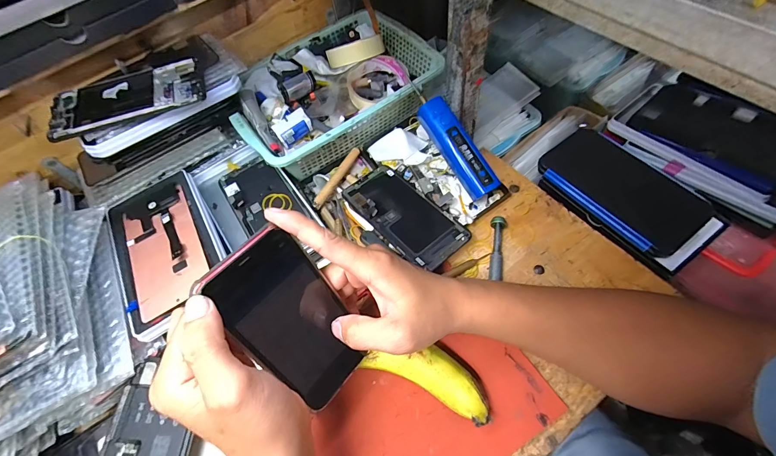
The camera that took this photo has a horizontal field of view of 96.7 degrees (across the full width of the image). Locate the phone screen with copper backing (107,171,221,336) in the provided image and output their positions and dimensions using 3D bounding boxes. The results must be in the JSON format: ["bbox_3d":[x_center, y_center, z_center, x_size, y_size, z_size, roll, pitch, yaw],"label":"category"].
[{"bbox_3d":[-0.242,0.015,0.367,0.094,0.008,0.169,-31,62,-10],"label":"phone screen with copper backing"}]

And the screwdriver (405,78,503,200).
[{"bbox_3d":[0.076,-0.111,0.419,0.031,0.030,0.161,-30,82,-12],"label":"screwdriver"}]

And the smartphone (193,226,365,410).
[{"bbox_3d":[-0.069,0.073,0.267,0.011,0.152,0.071,8,46,47],"label":"smartphone"}]

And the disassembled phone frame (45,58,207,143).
[{"bbox_3d":[-0.273,-0.138,0.364,0.151,0.011,0.073,-24,61,-6],"label":"disassembled phone frame"}]

